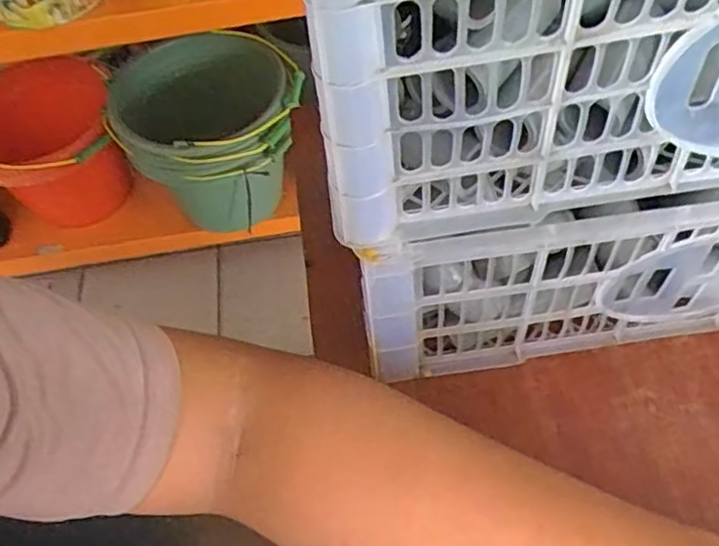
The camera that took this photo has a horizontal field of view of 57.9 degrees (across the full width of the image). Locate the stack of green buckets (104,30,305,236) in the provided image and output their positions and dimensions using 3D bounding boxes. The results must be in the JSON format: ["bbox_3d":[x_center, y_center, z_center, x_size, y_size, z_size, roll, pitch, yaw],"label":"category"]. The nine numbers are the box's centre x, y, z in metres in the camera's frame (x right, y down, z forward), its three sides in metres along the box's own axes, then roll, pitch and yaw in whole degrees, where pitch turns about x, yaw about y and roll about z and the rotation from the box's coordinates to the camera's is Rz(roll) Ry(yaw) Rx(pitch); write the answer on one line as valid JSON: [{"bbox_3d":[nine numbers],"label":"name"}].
[{"bbox_3d":[-0.254,-0.234,1.138,0.296,0.289,0.304,-17,56,-6],"label":"stack of green buckets"}]

